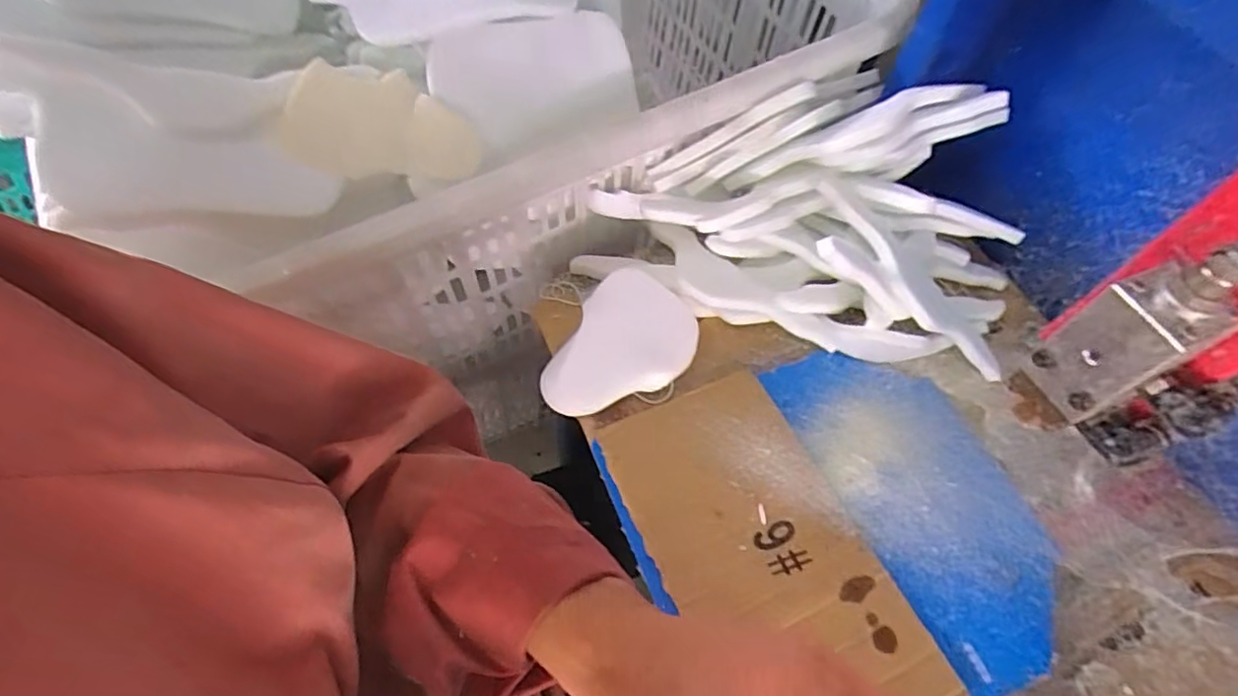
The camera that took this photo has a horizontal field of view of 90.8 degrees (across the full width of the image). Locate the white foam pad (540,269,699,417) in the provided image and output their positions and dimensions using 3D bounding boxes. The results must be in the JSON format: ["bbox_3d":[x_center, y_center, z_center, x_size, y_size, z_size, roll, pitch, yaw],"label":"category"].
[{"bbox_3d":[0.002,0.002,0.548,0.105,0.021,0.146,36,66,14],"label":"white foam pad"}]

